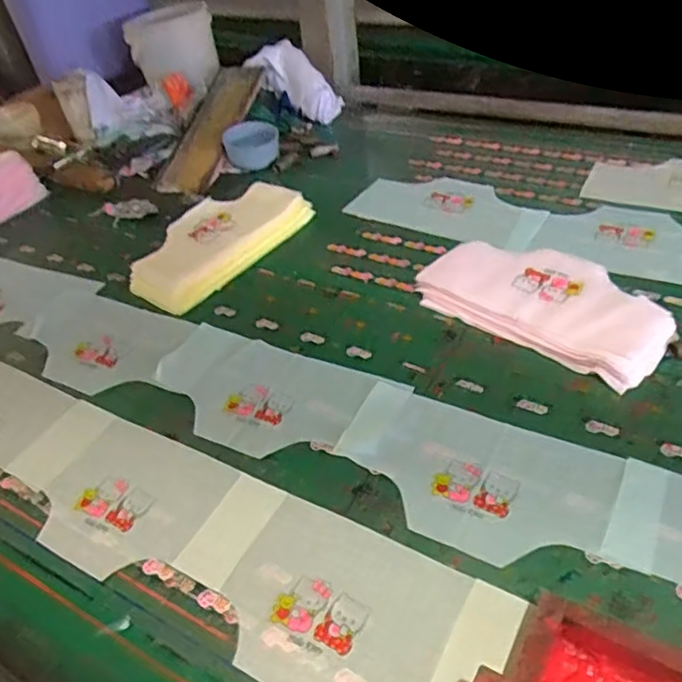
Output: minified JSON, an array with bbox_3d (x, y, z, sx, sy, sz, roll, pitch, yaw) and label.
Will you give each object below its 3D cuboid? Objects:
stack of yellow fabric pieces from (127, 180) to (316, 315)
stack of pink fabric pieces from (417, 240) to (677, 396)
[{"bbox_3d":[-0.207,-0.170,1.013,0.172,0.039,0.317,24,50,31],"label":"stack of yellow fabric pieces"},{"bbox_3d":[0.269,-0.056,0.821,0.318,0.033,0.166,30,53,35],"label":"stack of pink fabric pieces"}]

